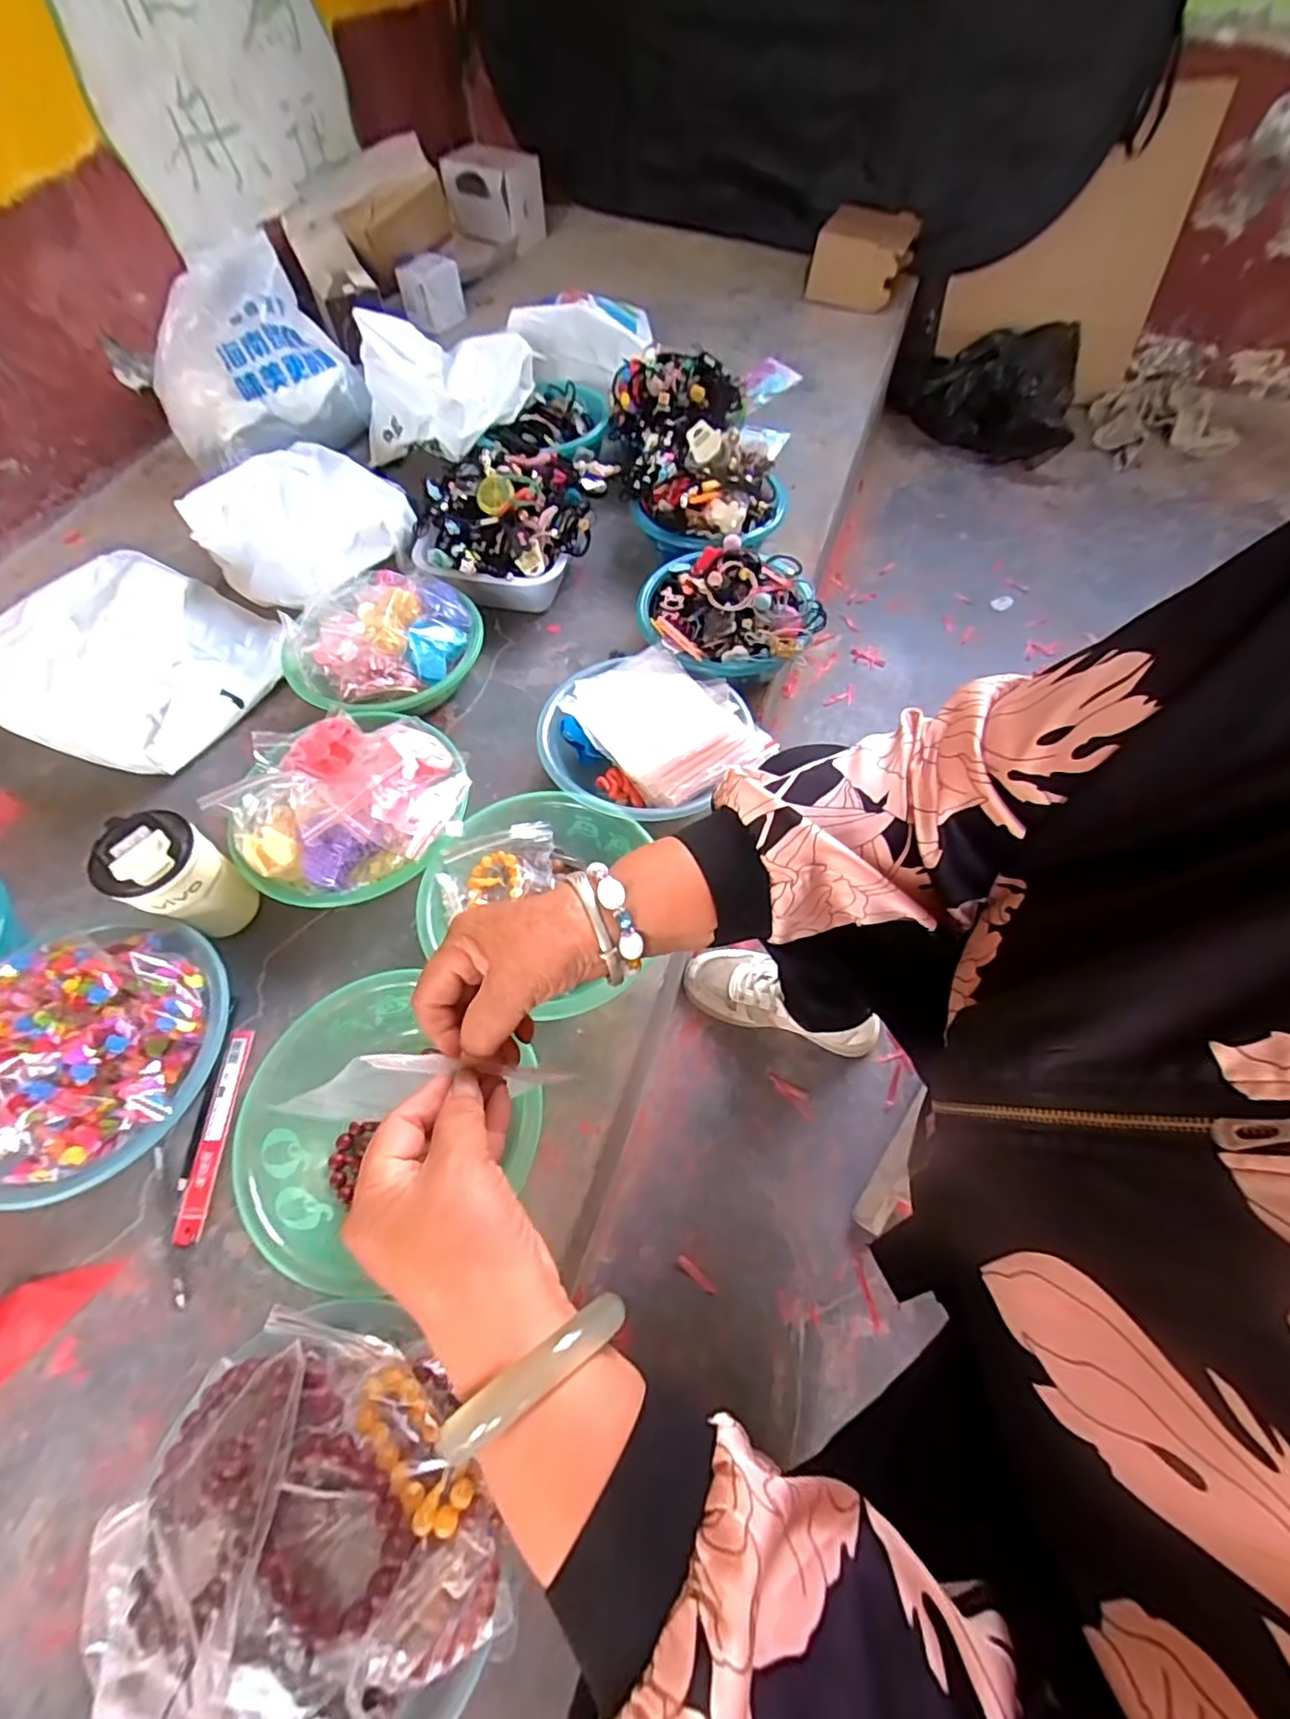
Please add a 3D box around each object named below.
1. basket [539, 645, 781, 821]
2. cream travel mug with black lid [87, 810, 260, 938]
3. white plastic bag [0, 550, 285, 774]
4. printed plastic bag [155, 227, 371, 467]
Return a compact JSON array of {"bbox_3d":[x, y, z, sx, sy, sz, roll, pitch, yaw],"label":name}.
[{"bbox_3d":[0.000,-0.132,0.714,0.230,0.100,0.216,0,61,0],"label":"basket"},{"bbox_3d":[-0.438,0.023,0.599,0.078,0.146,0.081,0,61,0],"label":"cream travel mug with black lid"},{"bbox_3d":[-0.629,-0.256,0.792,0.304,0.094,0.294,15,62,8],"label":"white plastic bag"},{"bbox_3d":[-0.623,-0.795,1.001,0.188,0.206,0.308,40,68,20],"label":"printed plastic bag"}]

